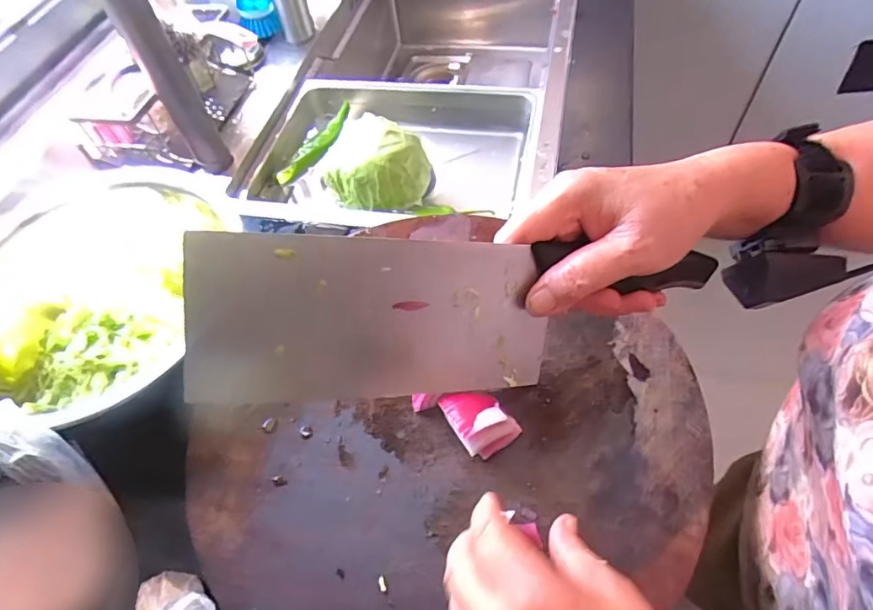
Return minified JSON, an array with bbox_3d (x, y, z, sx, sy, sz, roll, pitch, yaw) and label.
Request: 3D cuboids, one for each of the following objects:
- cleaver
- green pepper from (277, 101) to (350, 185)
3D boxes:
[{"bbox_3d":[0.021,0.004,0.274,0.281,0.081,0.023,-2,17,-22],"label":"cleaver"},{"bbox_3d":[-0.161,-0.223,0.687,0.032,0.020,0.166,23,62,18],"label":"green pepper"}]

